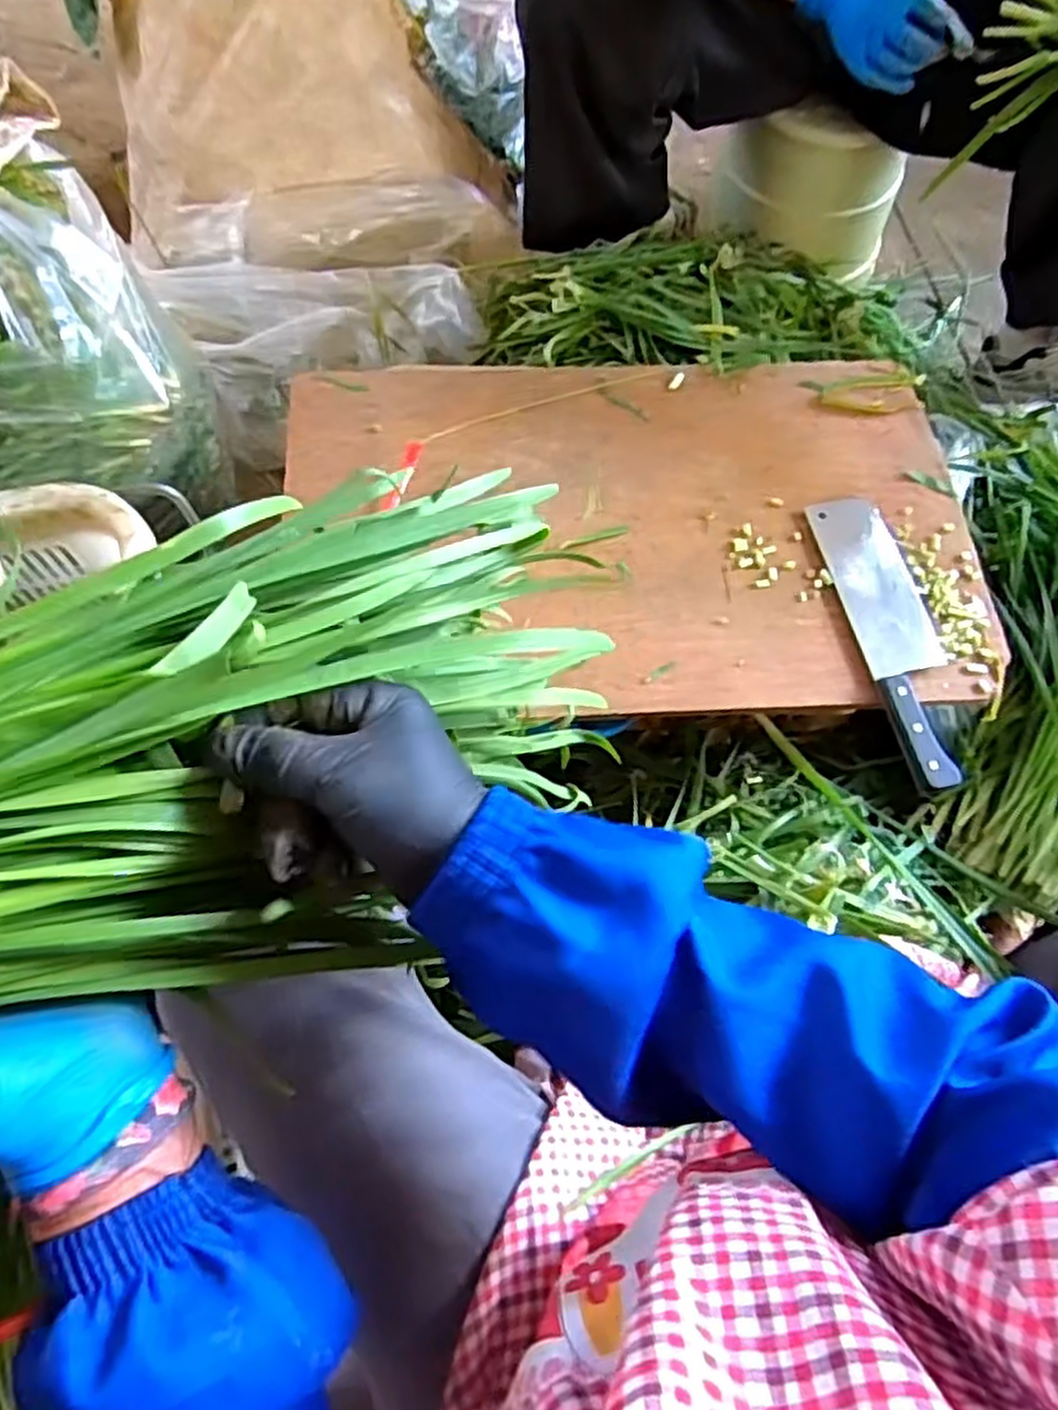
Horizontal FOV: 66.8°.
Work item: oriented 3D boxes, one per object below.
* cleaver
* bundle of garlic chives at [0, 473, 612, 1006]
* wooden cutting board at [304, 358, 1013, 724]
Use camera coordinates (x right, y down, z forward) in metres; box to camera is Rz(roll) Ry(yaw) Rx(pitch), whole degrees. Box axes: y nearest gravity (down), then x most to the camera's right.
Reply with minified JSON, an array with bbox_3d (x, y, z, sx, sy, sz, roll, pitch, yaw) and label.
[{"bbox_3d":[0.312,-0.061,0.678,0.070,0.020,0.268,-9,68,-6],"label":"cleaver"},{"bbox_3d":[-0.141,0.030,0.310,0.428,0.092,0.161,-25,69,-34],"label":"bundle of garlic chives"},{"bbox_3d":[0.092,-0.166,0.716,0.602,0.021,0.362,-1,68,-2],"label":"wooden cutting board"}]

